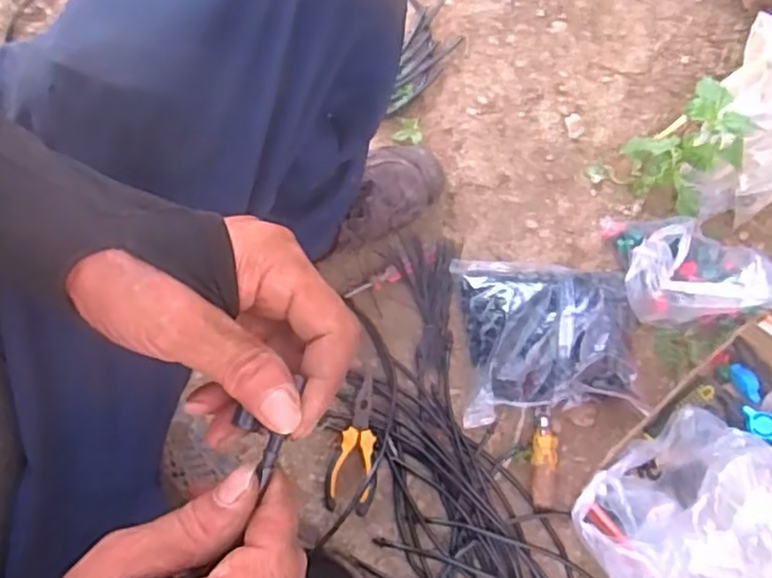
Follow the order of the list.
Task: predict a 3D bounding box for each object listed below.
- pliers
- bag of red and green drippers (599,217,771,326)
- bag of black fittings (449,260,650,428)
[{"bbox_3d":[-0.031,0.174,0.759,0.053,0.024,0.148,9,78,0],"label":"pliers"},{"bbox_3d":[0.335,-0.030,0.755,0.166,0.139,0.132,0,78,-2],"label":"bag of red and green drippers"},{"bbox_3d":[0.181,0.054,0.775,0.190,0.067,0.183,-2,78,-2],"label":"bag of black fittings"}]

